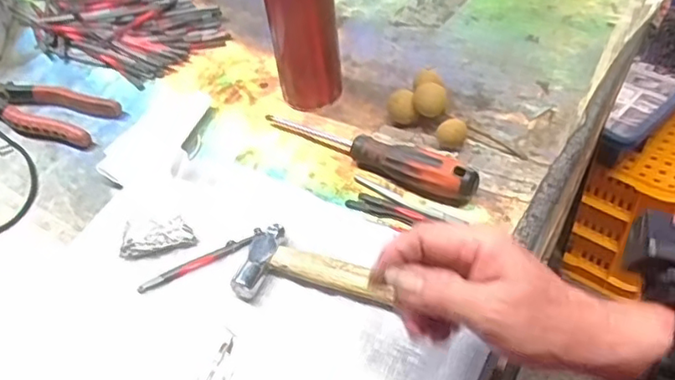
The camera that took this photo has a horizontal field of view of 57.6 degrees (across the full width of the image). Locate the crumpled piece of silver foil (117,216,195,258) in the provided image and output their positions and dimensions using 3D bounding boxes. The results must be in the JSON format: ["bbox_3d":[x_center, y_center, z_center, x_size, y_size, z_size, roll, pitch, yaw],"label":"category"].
[{"bbox_3d":[-0.139,0.036,0.476,0.056,0.008,0.033,-8,46,-1],"label":"crumpled piece of silver foil"}]

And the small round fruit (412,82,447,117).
[{"bbox_3d":[0.080,-0.073,0.530,0.028,0.033,0.023,2,47,8],"label":"small round fruit"}]

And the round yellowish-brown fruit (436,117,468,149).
[{"bbox_3d":[0.096,-0.048,0.520,0.025,0.023,0.018,5,48,11],"label":"round yellowish-brown fruit"}]

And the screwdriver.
[{"bbox_3d":[0.023,-0.039,0.517,0.199,0.029,0.035,27,55,28],"label":"screwdriver"}]

